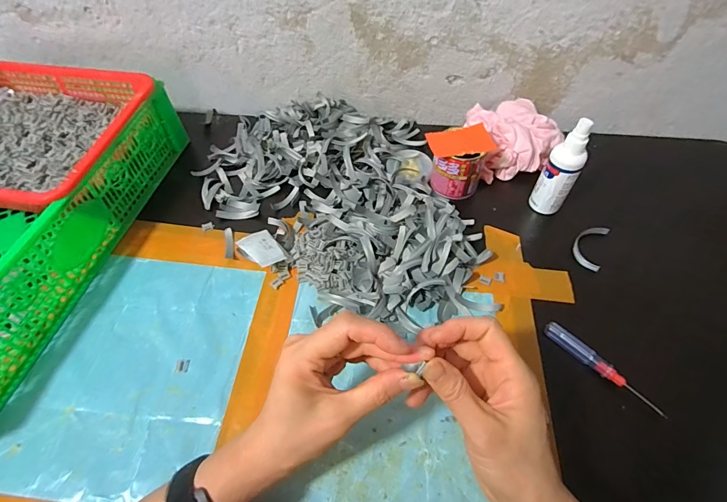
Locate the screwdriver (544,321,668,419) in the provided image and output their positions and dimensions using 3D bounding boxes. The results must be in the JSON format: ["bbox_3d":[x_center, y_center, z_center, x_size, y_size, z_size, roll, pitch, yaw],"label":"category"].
[{"bbox_3d":[0.234,0.114,0.376,0.013,0.014,0.117,-36,60,-23],"label":"screwdriver"}]

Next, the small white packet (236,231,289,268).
[{"bbox_3d":[-0.119,-0.003,0.451,0.039,0.008,0.058,-27,48,-26],"label":"small white packet"}]

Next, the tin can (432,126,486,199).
[{"bbox_3d":[0.124,-0.114,0.501,0.061,0.057,0.055,20,56,15],"label":"tin can"}]

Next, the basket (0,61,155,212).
[{"bbox_3d":[-0.438,-0.147,0.490,0.299,0.075,0.238,7,53,6],"label":"basket"}]

